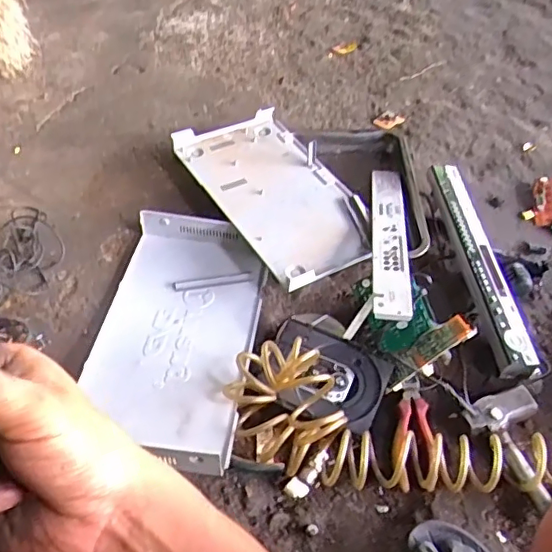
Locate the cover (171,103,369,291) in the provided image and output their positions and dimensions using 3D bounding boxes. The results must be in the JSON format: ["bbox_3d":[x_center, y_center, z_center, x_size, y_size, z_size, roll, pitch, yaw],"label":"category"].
[{"bbox_3d":[0.005,-0.163,1.042,0.227,0.034,0.429,-26,58,-20],"label":"cover"}]

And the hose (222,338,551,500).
[{"bbox_3d":[0.148,0.200,0.786,0.429,0.121,0.173,4,53,2],"label":"hose"}]

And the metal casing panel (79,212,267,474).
[{"bbox_3d":[-0.153,0.076,0.878,0.237,0.058,0.444,8,53,4],"label":"metal casing panel"}]

